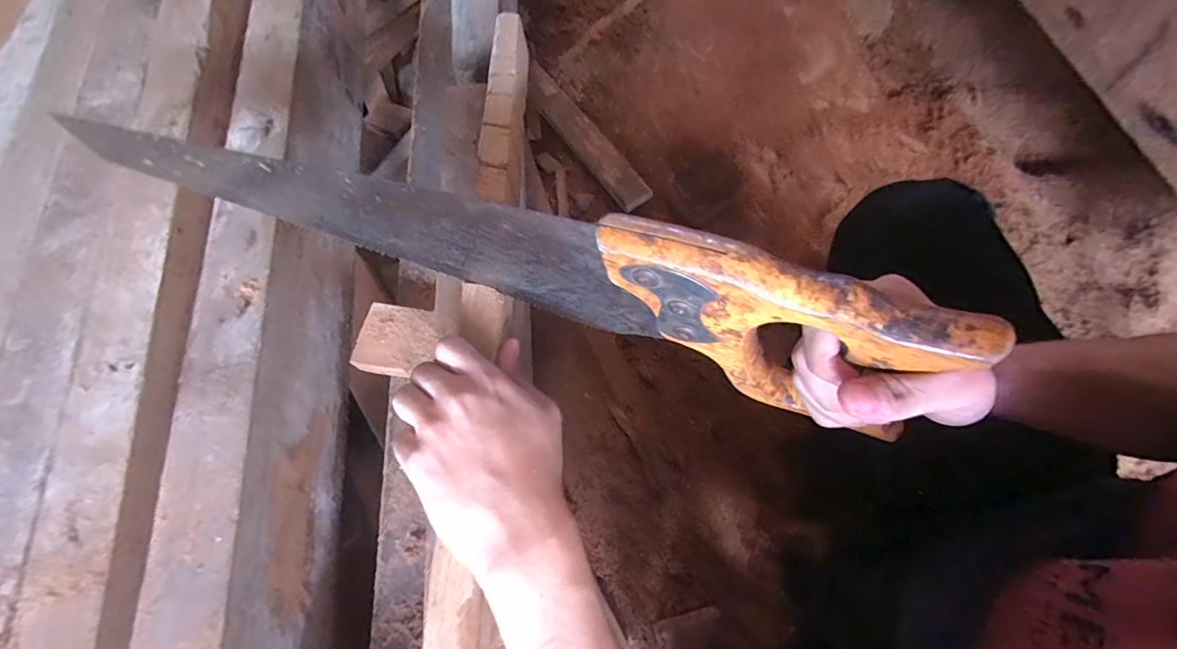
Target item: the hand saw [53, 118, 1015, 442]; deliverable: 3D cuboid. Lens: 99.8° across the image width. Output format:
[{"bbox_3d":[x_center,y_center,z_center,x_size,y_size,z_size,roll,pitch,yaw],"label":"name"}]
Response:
[{"bbox_3d":[-0.077,-0.043,0.302,0.516,0.119,0.024,16,67,17],"label":"hand saw"}]

